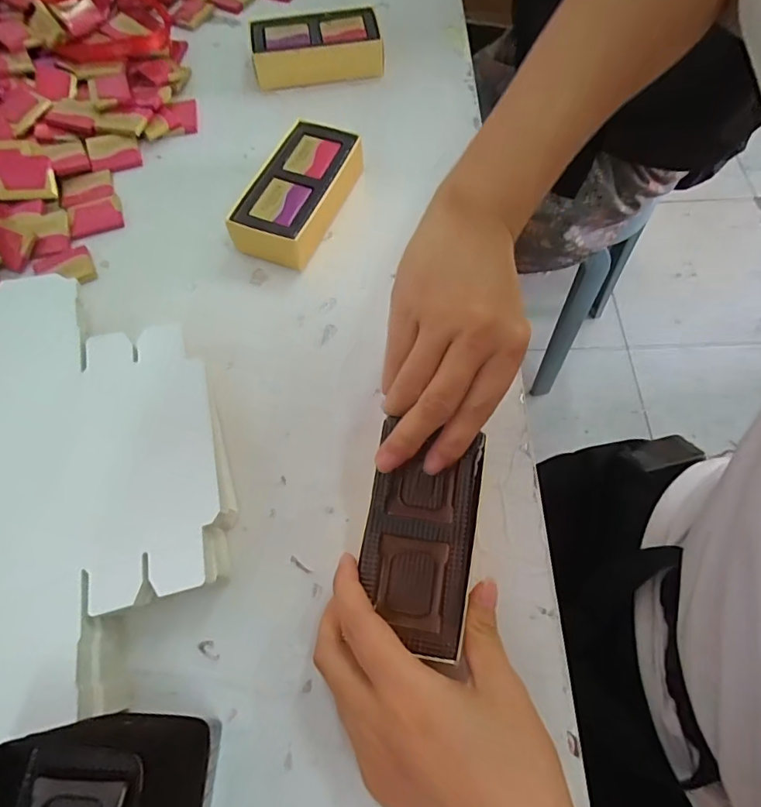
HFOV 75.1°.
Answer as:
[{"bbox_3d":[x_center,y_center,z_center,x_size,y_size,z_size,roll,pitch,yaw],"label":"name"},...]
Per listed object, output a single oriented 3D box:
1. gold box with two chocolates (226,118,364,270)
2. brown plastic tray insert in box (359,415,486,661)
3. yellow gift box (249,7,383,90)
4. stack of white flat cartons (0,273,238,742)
[{"bbox_3d":[-0.061,-0.158,0.373,0.053,0.035,0.119,20,67,11],"label":"gold box with two chocolates"},{"bbox_3d":[0.019,0.064,0.242,0.052,0.017,0.100,9,65,3],"label":"brown plastic tray insert in box"},{"bbox_3d":[-0.058,-0.320,0.448,0.114,0.032,0.059,-7,64,-2],"label":"yellow gift box"},{"bbox_3d":[-0.184,0.040,0.271,0.189,0.043,0.239,-16,65,-6],"label":"stack of white flat cartons"}]

